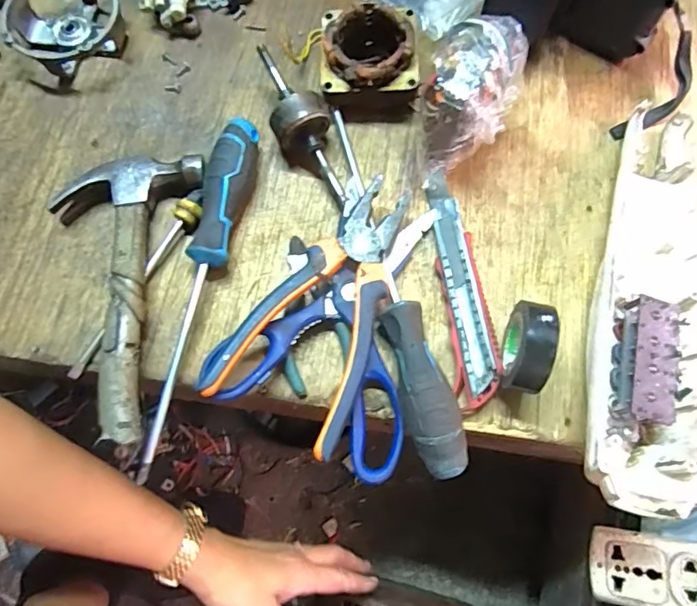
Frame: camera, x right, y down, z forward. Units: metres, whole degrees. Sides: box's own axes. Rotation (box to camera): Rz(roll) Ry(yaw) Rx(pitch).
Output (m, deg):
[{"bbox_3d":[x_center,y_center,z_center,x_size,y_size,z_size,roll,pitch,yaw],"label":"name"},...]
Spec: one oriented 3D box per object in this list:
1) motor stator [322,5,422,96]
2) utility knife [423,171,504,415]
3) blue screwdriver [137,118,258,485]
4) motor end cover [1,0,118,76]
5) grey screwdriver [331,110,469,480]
[{"bbox_3d":[0.015,-0.193,0.410,0.073,0.045,0.071,-2,73,0],"label":"motor stator"},{"bbox_3d":[0.079,-0.014,0.364,0.026,0.024,0.171,-5,73,-1],"label":"utility knife"},{"bbox_3d":[-0.104,-0.011,0.360,0.029,0.033,0.252,10,74,3],"label":"blue screwdriver"},{"bbox_3d":[-0.232,-0.231,0.432,0.091,0.035,0.091,-33,76,-9],"label":"motor end cover"},{"bbox_3d":[0.026,-0.020,0.358,0.030,0.038,0.271,-14,74,-4],"label":"grey screwdriver"}]

